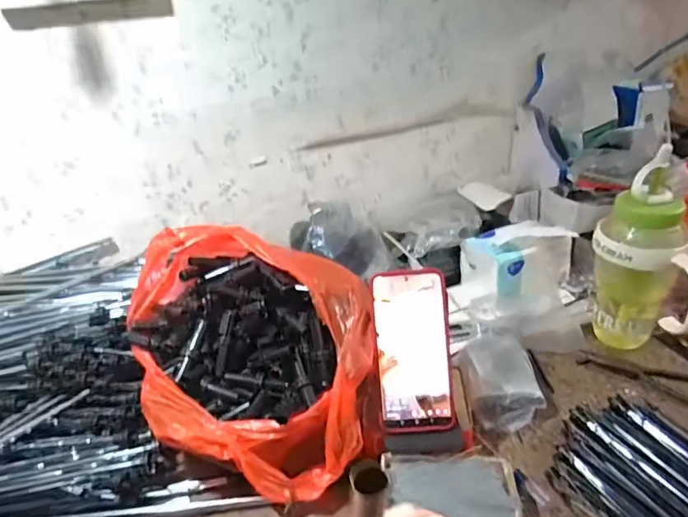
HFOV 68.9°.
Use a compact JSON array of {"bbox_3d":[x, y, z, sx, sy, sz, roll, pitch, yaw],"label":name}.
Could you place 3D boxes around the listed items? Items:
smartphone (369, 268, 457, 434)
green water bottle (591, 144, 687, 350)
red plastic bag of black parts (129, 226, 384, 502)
[{"bbox_3d":[0.072,0.095,0.518,0.078,0.162,0.017,-5,0,5],"label":"smartphone"},{"bbox_3d":[0.372,0.012,0.618,0.122,0.253,0.094,9,33,28],"label":"green water bottle"},{"bbox_3d":[-0.100,0.097,0.559,0.244,0.189,0.273,-19,31,-20],"label":"red plastic bag of black parts"}]

